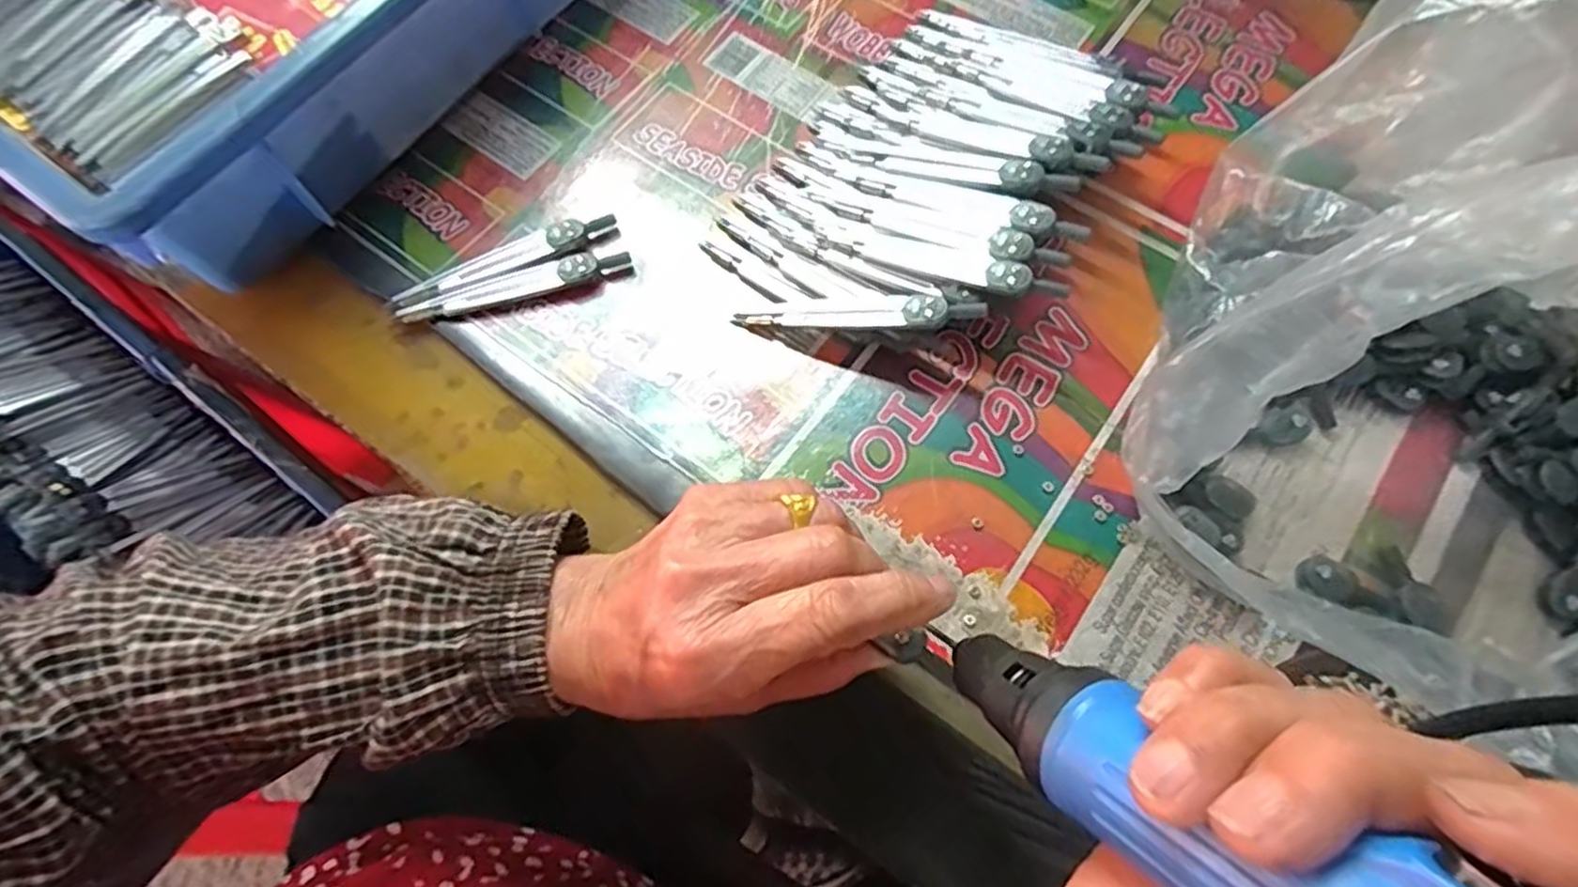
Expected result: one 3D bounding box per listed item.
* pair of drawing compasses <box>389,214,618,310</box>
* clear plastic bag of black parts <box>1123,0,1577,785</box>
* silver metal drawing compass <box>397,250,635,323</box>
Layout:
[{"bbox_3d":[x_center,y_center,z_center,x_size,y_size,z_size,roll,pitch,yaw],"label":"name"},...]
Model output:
[{"bbox_3d":[-0.135,-0.088,0.356,0.108,0.006,0.015,-27,70,-8],"label":"pair of drawing compasses"},{"bbox_3d":[0.278,-0.052,0.275,0.300,0.108,0.245,-40,73,-13],"label":"clear plastic bag of black parts"},{"bbox_3d":[-0.128,-0.075,0.351,0.106,0.006,0.016,-13,69,-3],"label":"silver metal drawing compass"}]

